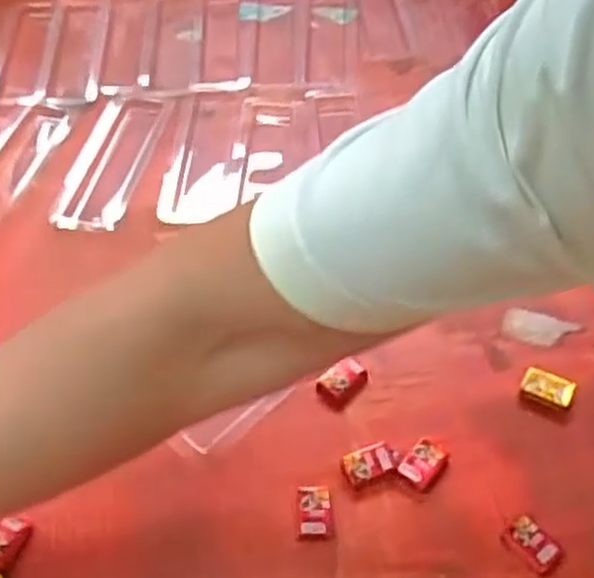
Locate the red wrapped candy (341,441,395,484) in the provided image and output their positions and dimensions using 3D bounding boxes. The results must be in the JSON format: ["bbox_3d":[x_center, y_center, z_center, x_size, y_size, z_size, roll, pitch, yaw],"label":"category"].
[{"bbox_3d":[0.036,0.089,0.396,0.026,0.004,0.019,-18,54,-14],"label":"red wrapped candy"}]

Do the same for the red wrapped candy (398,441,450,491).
[{"bbox_3d":[0.065,0.089,0.395,0.018,0.006,0.024,30,58,21],"label":"red wrapped candy"}]

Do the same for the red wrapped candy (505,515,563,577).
[{"bbox_3d":[0.113,0.123,0.370,0.018,0.009,0.026,-30,58,-22],"label":"red wrapped candy"}]

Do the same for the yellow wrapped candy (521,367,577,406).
[{"bbox_3d":[0.137,0.053,0.420,0.027,0.005,0.016,21,55,15],"label":"yellow wrapped candy"}]

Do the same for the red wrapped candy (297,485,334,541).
[{"bbox_3d":[0.009,0.110,0.382,0.017,0.007,0.028,-1,52,-1],"label":"red wrapped candy"}]

